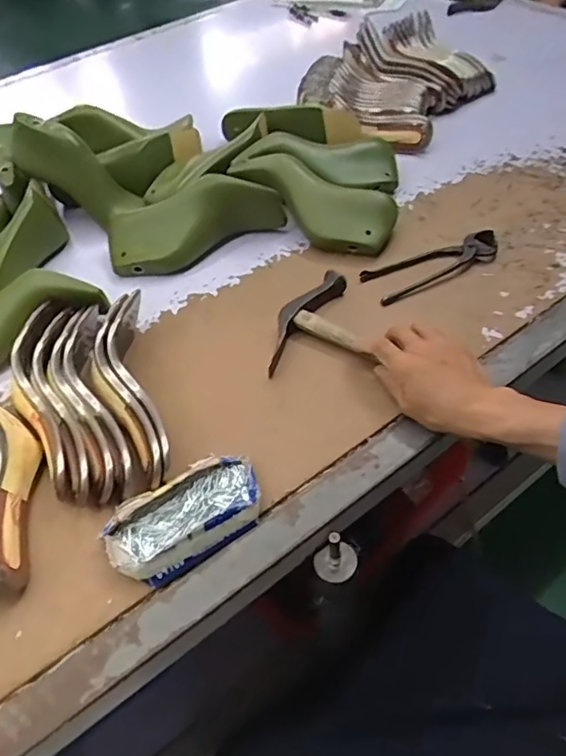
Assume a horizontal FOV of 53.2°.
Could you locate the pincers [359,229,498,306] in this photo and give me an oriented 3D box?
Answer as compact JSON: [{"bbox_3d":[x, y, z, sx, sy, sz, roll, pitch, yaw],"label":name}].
[{"bbox_3d":[0.183,-0.140,0.675,0.169,0.017,0.062,-21,51,-12],"label":"pincers"}]

